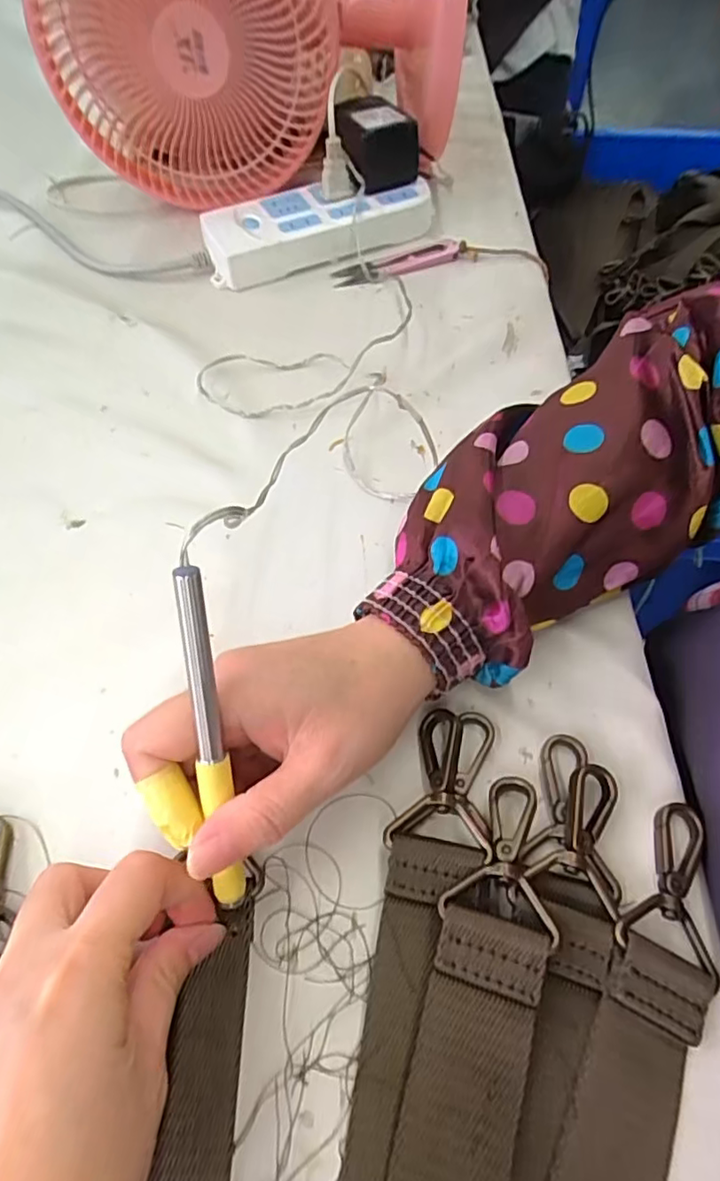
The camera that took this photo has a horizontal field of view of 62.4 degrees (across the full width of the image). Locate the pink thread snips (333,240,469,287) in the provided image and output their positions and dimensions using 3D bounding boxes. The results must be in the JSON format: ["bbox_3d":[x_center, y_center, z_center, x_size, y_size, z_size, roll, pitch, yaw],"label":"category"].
[{"bbox_3d":[0.031,-0.260,0.468,0.104,0.011,0.027,-13,58,-7],"label":"pink thread snips"}]

